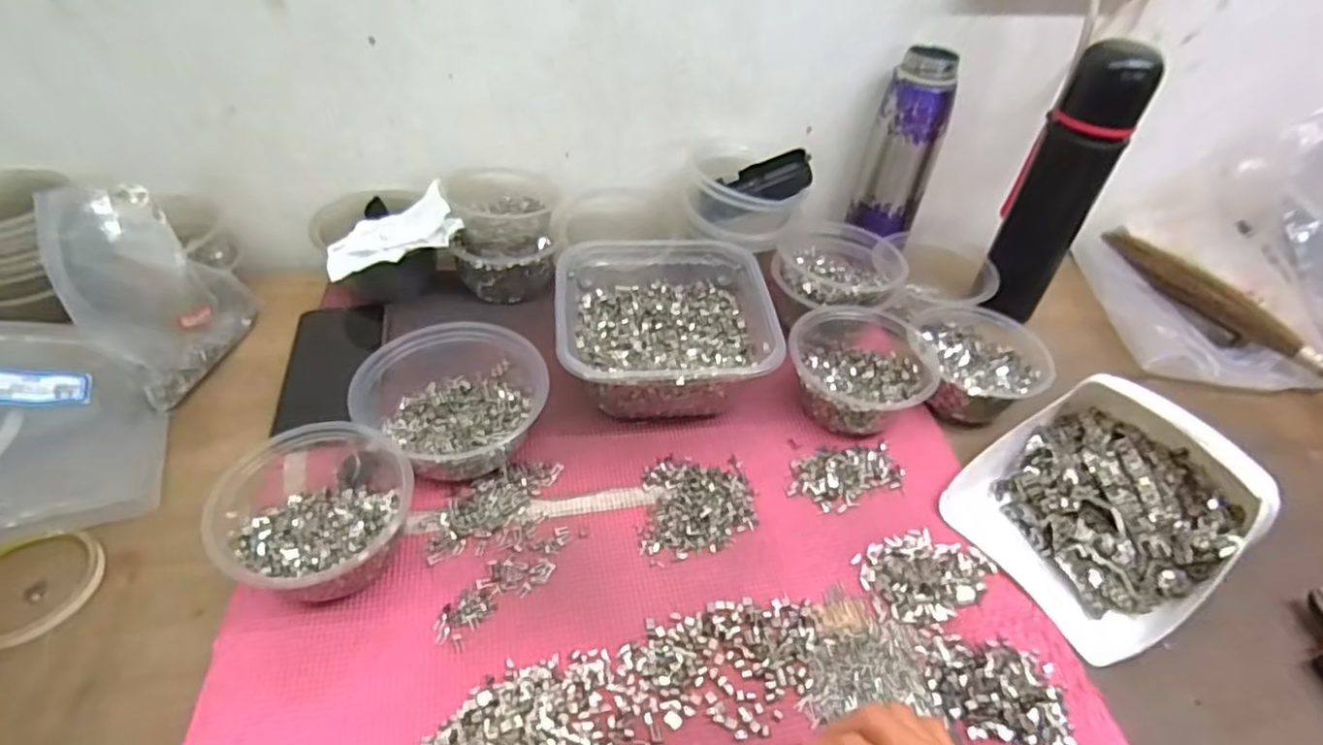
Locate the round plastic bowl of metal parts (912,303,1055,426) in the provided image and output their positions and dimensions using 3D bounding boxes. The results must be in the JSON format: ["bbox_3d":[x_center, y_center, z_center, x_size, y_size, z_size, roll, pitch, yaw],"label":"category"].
[{"bbox_3d":[0.278,-0.011,0.594,0.095,0.047,0.120,5,44,0],"label":"round plastic bowl of metal parts"}]

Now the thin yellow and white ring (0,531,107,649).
[{"bbox_3d":[-0.401,0.131,0.428,0.081,0.018,0.076,2,43,-2],"label":"thin yellow and white ring"}]

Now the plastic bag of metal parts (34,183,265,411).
[{"bbox_3d":[-0.404,-0.073,0.538,0.066,0.148,0.134,-1,44,-5],"label":"plastic bag of metal parts"}]

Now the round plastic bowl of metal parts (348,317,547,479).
[{"bbox_3d":[-0.155,0.020,0.508,0.133,0.069,0.115,-26,52,-28],"label":"round plastic bowl of metal parts"}]

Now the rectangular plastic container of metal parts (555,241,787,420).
[{"bbox_3d":[0.000,-0.037,0.573,0.171,0.066,0.170,-3,45,-8],"label":"rectangular plastic container of metal parts"}]

